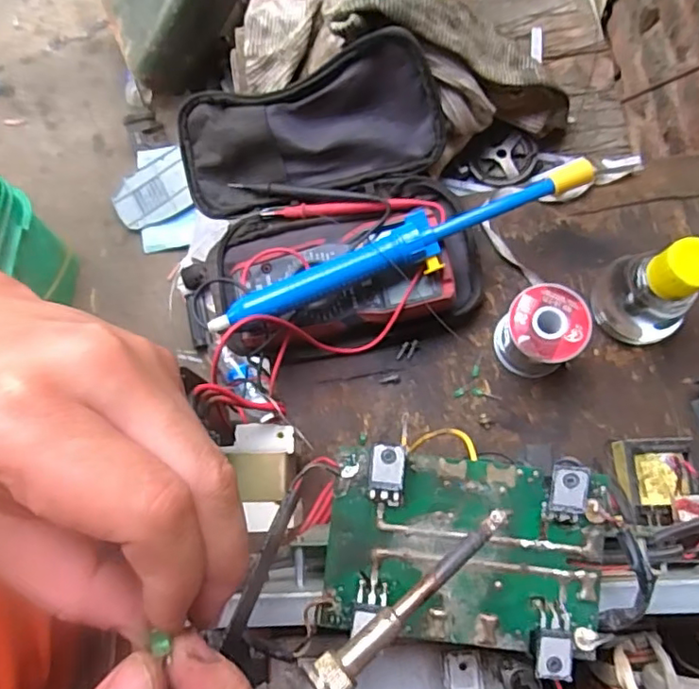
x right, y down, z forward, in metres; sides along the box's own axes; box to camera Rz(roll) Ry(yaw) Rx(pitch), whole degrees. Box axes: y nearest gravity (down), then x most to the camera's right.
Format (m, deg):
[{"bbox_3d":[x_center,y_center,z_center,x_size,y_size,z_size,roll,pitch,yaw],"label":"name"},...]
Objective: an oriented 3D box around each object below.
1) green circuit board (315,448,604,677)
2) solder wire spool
[{"bbox_3d":[0.053,0.095,0.268,0.124,0.026,0.085,6,77,3],"label":"green circuit board"},{"bbox_3d":[0.159,-0.010,0.491,0.062,0.070,0.062,0,77,2],"label":"solder wire spool"}]

